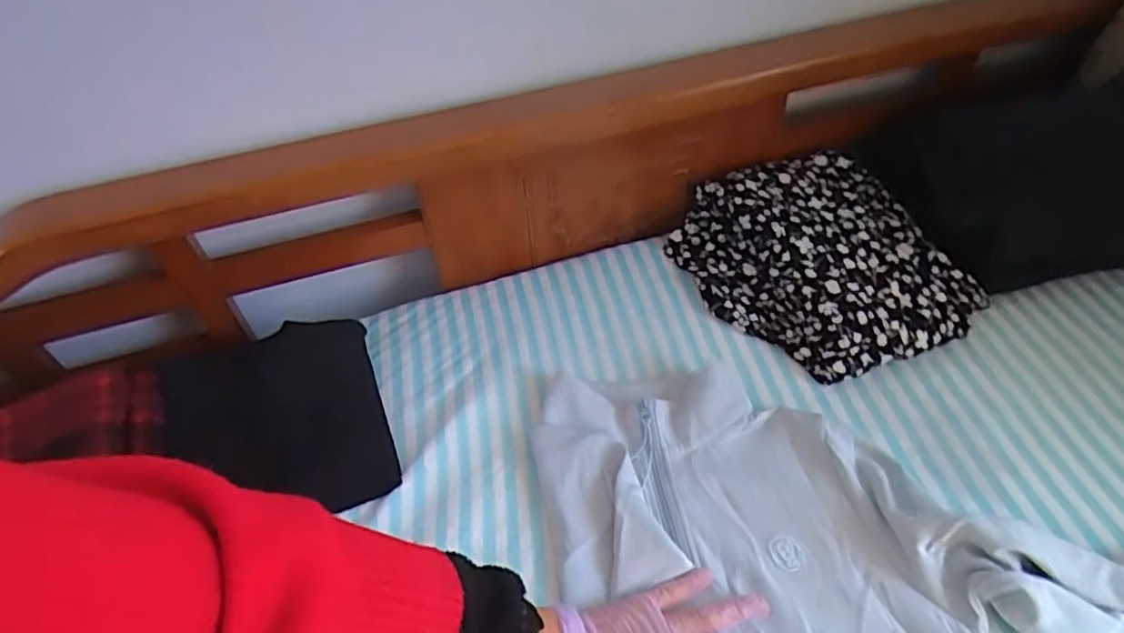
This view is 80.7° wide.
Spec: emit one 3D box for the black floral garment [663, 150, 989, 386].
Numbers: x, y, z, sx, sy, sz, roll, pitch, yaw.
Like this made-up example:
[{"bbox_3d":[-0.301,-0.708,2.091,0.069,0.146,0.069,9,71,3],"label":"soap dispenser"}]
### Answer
[{"bbox_3d":[0.285,-0.064,0.724,0.258,0.073,0.259,-16,50,-10],"label":"black floral garment"}]

